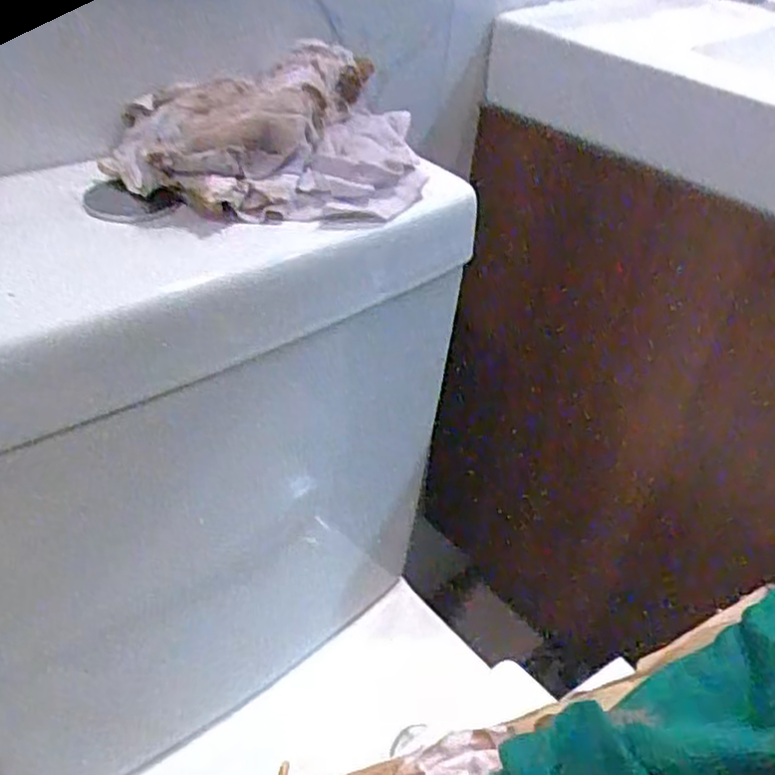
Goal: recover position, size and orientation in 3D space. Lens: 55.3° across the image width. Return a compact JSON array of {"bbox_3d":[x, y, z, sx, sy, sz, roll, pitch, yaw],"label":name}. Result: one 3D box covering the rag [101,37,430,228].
[{"bbox_3d":[-0.066,-0.144,0.409,0.163,0.060,0.121,-9,41,-17],"label":"rag"}]

